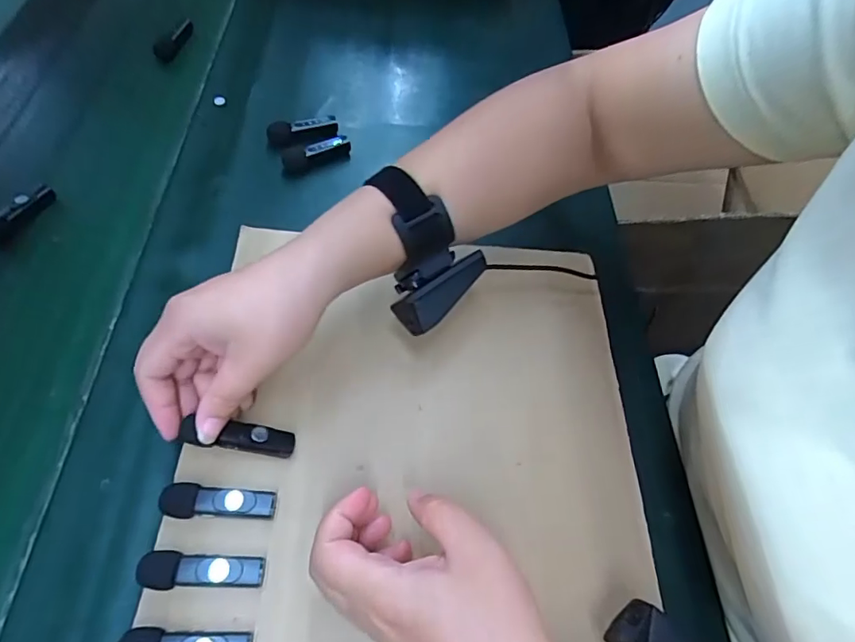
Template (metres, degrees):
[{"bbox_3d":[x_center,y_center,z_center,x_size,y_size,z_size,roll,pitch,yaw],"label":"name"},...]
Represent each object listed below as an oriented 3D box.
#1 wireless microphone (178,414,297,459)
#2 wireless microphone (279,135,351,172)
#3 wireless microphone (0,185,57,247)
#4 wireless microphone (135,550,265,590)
[{"bbox_3d":[-0.114,0.072,0.312,0.064,0.009,0.017,12,53,-26],"label":"wireless microphone"},{"bbox_3d":[-0.104,-0.154,0.477,0.063,0.024,0.025,-20,61,-14],"label":"wireless microphone"},{"bbox_3d":[-0.338,-0.087,0.421,0.017,0.019,0.064,19,59,9],"label":"wireless microphone"},{"bbox_3d":[-0.125,0.140,0.283,0.065,0.013,0.018,3,58,0],"label":"wireless microphone"}]

